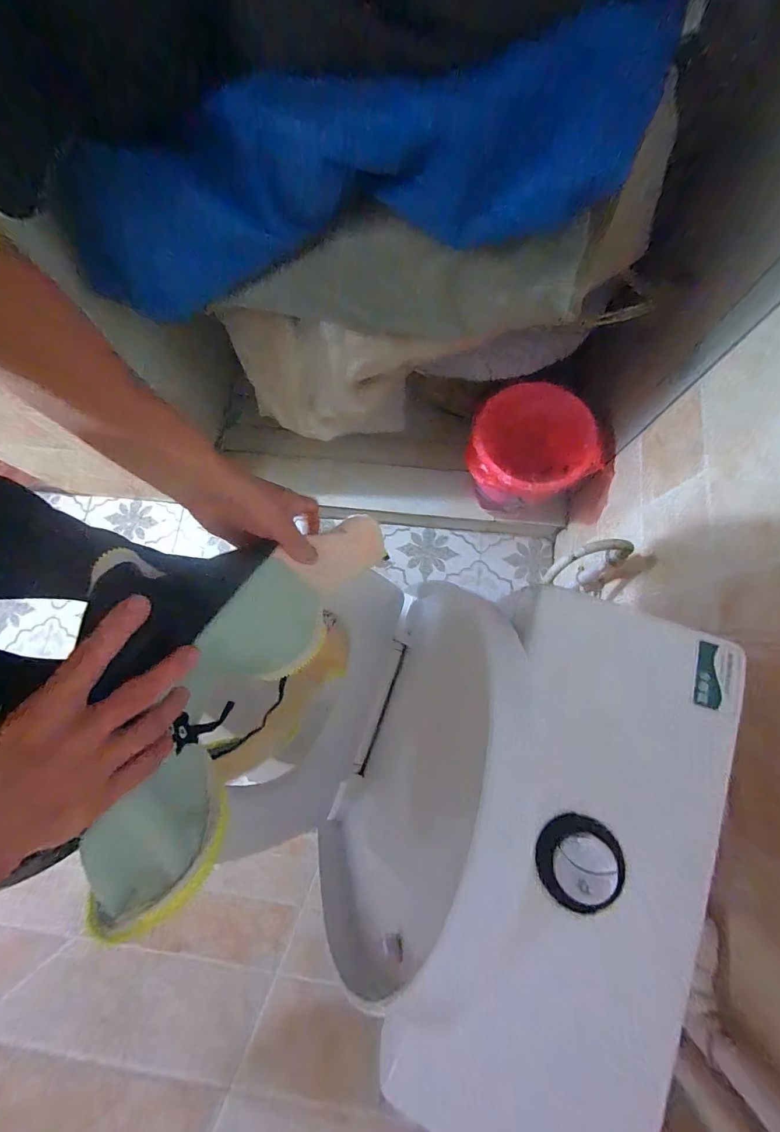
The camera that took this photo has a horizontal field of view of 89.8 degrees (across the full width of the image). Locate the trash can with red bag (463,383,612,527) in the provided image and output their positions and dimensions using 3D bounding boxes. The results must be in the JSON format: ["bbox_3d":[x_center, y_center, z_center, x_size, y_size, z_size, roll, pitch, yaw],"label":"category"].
[{"bbox_3d":[0.323,-0.238,0.901,0.290,0.222,0.233,15,77,5],"label":"trash can with red bag"}]

